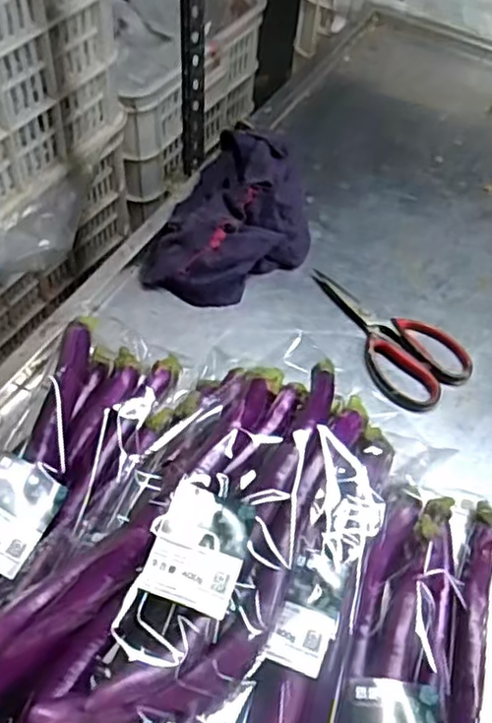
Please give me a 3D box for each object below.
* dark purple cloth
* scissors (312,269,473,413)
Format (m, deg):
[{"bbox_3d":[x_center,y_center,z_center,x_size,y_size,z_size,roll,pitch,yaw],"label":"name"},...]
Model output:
[{"bbox_3d":[-0.002,-0.164,0.743,0.152,0.049,0.252,19,56,9],"label":"dark purple cloth"},{"bbox_3d":[0.131,-0.029,0.675,0.095,0.017,0.185,-37,64,-26],"label":"scissors"}]

